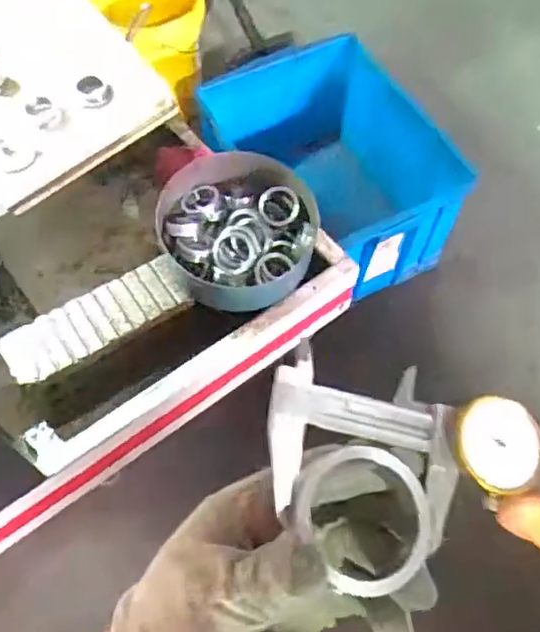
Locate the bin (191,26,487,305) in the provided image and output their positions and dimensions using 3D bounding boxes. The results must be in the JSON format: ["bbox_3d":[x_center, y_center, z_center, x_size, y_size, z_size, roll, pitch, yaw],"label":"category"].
[{"bbox_3d":[0.151,-0.371,1.696,0.483,0.368,0.616,-24,64,-13],"label":"bin"}]

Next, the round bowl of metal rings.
[{"bbox_3d":[-0.040,-0.113,0.819,0.196,0.090,0.182,0,61,0],"label":"round bowl of metal rings"}]

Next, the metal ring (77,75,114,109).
[{"bbox_3d":[-0.233,-0.302,0.844,0.044,0.022,0.043,0,61,0],"label":"metal ring"}]

